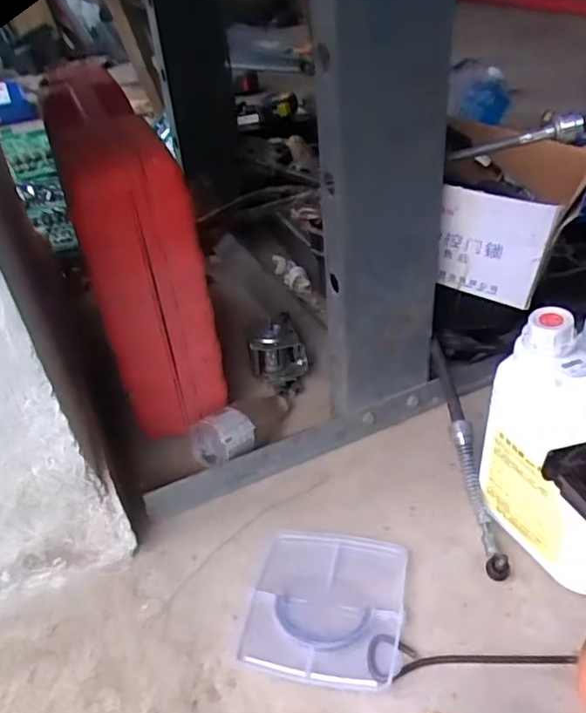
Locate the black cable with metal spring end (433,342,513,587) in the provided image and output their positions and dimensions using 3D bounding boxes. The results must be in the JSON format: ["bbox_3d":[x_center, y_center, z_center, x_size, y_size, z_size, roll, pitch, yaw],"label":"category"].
[{"bbox_3d":[0.193,0.104,0.673,0.020,0.035,0.275,-6,56,0],"label":"black cable with metal spring end"}]

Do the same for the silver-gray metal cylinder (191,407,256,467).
[{"bbox_3d":[-0.084,0.108,0.744,0.075,0.071,0.065,-17,38,-13],"label":"silver-gray metal cylinder"}]

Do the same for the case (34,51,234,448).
[{"bbox_3d":[-0.206,-0.144,0.807,0.119,0.355,0.369,-17,38,-13],"label":"case"}]

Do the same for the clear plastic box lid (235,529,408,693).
[{"bbox_3d":[0.033,0.244,0.601,0.149,0.012,0.154,4,39,14],"label":"clear plastic box lid"}]

